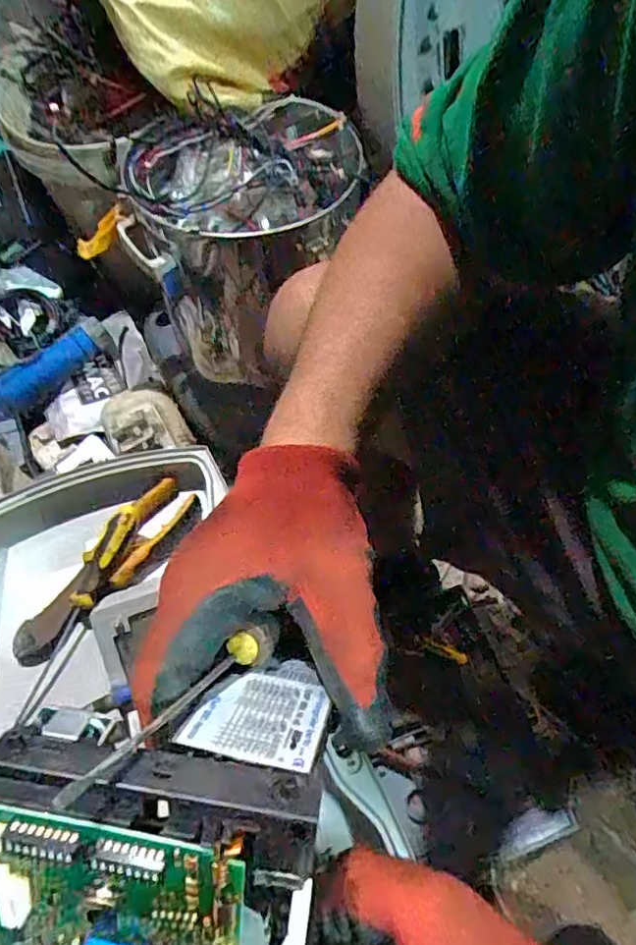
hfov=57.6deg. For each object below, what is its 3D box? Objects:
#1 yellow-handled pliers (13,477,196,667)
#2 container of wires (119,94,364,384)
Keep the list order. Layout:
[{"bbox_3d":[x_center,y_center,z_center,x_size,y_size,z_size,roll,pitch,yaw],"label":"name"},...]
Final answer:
[{"bbox_3d":[-0.173,0.071,0.461,0.052,0.033,0.175,30,65,18],"label":"yellow-handled pliers"},{"bbox_3d":[-0.094,-0.401,0.767,0.303,0.104,0.183,-15,60,-6],"label":"container of wires"}]

